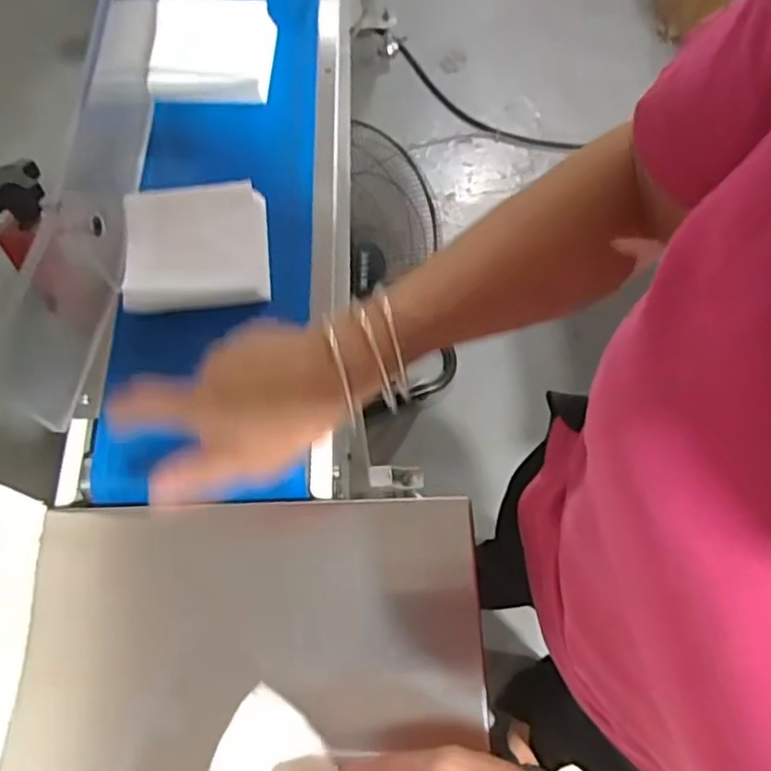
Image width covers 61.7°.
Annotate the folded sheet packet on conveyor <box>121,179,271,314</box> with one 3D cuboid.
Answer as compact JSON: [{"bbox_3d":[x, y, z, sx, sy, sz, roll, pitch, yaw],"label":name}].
[{"bbox_3d":[-0.148,-0.110,0.512,0.105,0.035,0.099,-8,68,-4],"label":"folded sheet packet on conveyor"}]

